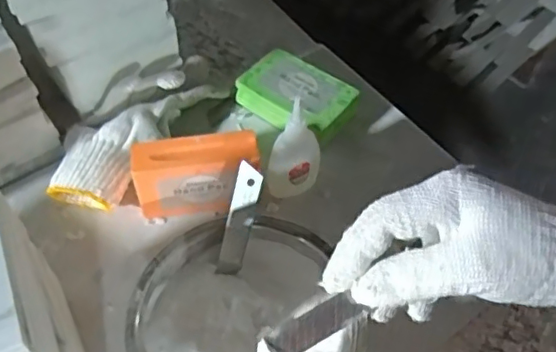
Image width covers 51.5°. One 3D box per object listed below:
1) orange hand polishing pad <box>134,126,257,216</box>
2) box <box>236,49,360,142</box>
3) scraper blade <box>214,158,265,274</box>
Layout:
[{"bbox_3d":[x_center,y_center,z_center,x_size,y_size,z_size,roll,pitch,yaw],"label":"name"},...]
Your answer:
[{"bbox_3d":[-0.064,-0.002,0.450,0.091,0.063,0.032,-4,54,-9],"label":"orange hand polishing pad"},{"bbox_3d":[0.019,-0.071,0.518,0.096,0.031,0.060,34,58,18],"label":"box"},{"bbox_3d":[-0.026,0.030,0.394,0.017,0.082,0.008,16,19,6],"label":"scraper blade"}]

